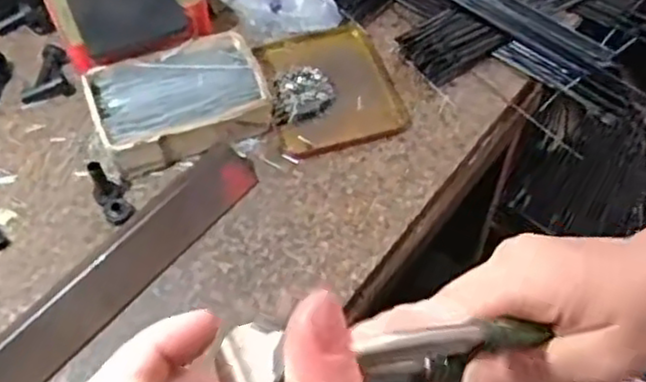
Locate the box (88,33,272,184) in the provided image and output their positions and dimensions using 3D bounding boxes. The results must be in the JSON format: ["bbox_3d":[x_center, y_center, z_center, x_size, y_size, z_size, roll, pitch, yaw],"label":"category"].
[{"bbox_3d":[-0.110,-0.068,0.556,0.126,0.035,0.089,-22,59,-13],"label":"box"}]

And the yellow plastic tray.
[{"bbox_3d":[0.004,-0.089,0.584,0.101,0.012,0.119,-16,58,-10],"label":"yellow plastic tray"}]

